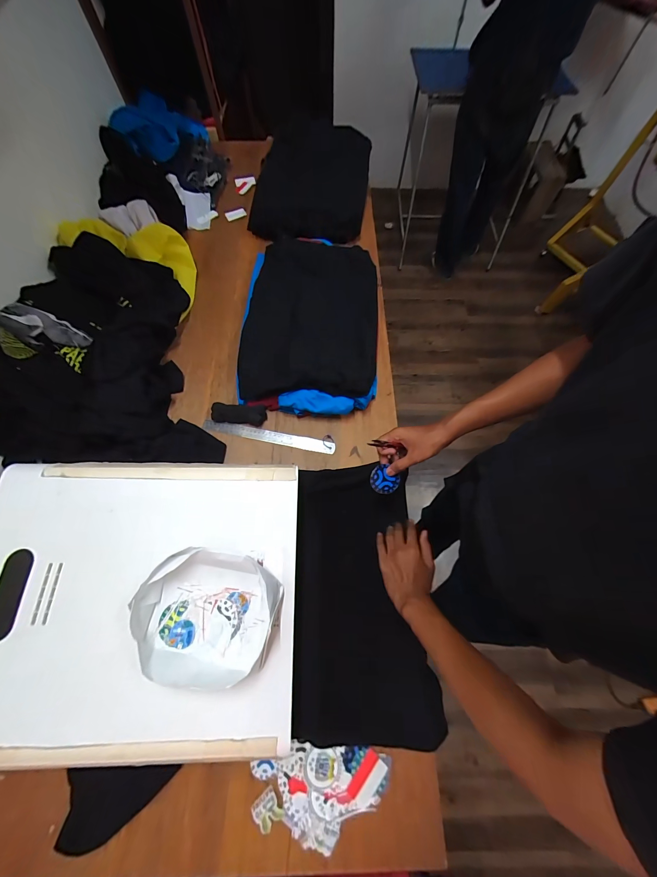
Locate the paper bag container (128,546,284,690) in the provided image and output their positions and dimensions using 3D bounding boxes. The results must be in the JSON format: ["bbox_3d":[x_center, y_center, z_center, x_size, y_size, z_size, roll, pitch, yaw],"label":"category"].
[{"bbox_3d":[-0.171,0.245,0.427,0.185,0.051,0.164,11,68,5],"label":"paper bag container"}]

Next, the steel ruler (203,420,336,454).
[{"bbox_3d":[-0.144,-0.006,0.736,0.318,0.005,0.032,11,76,3],"label":"steel ruler"}]

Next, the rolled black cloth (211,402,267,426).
[{"bbox_3d":[-0.216,-0.063,0.740,0.128,0.032,0.045,4,67,2],"label":"rolled black cloth"}]

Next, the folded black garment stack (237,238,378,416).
[{"bbox_3d":[-0.048,-0.327,0.818,0.366,0.080,0.555,4,67,2],"label":"folded black garment stack"}]

